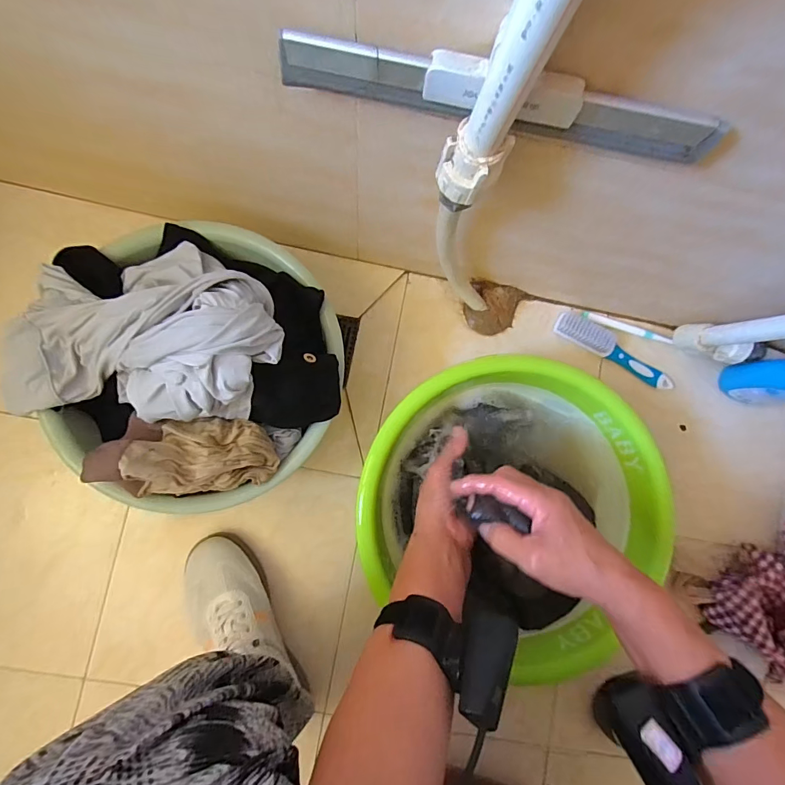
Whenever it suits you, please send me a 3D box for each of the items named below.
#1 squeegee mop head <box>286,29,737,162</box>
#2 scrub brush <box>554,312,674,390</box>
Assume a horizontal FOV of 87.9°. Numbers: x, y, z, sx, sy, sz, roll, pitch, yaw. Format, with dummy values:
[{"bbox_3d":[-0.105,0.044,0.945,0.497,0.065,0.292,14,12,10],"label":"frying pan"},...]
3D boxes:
[{"bbox_3d":[0.073,-0.192,0.271,0.294,0.046,0.016,12,85,-3],"label":"squeegee mop head"},{"bbox_3d":[0.324,-0.062,0.584,0.189,0.029,0.045,25,84,-2],"label":"scrub brush"}]

